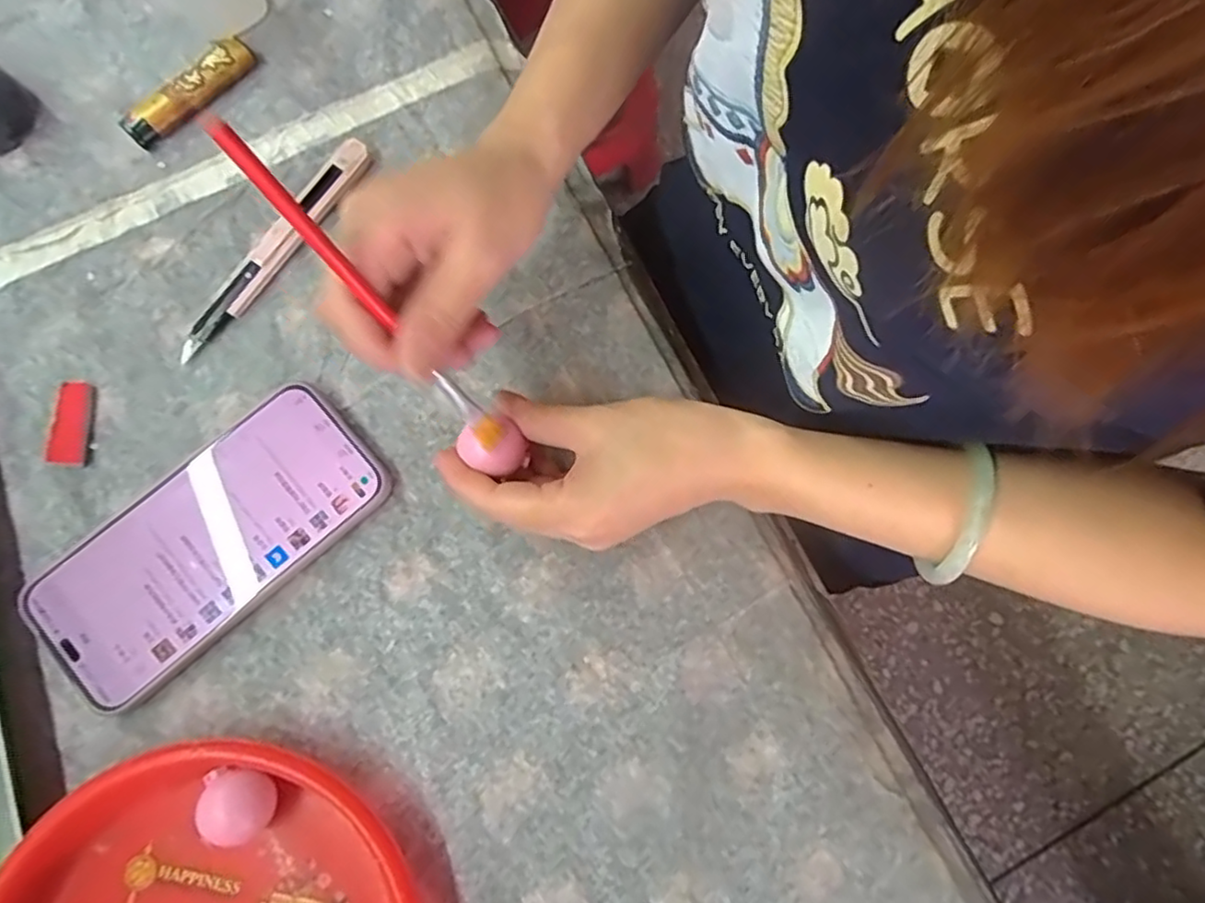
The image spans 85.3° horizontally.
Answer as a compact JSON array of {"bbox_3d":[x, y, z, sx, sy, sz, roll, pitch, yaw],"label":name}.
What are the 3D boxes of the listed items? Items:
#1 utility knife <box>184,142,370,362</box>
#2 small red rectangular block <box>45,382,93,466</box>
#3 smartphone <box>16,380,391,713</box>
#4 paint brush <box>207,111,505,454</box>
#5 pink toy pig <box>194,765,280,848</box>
[{"bbox_3d":[-0.171,-0.107,0.343,0.020,0.012,0.141,32,79,6],"label":"utility knife"},{"bbox_3d":[-0.260,-0.014,0.319,0.014,0.005,0.041,-1,78,-1],"label":"small red rectangular block"},{"bbox_3d":[-0.185,0.042,0.310,0.161,0.013,0.077,-41,81,-8],"label":"smartphone"},{"bbox_3d":[-0.074,-0.046,0.223,0.009,0.142,0.007,-45,45,-9],"label":"paint brush"},{"bbox_3d":[-0.153,0.149,0.279,0.030,0.022,0.028,0,78,0],"label":"pink toy pig"}]

